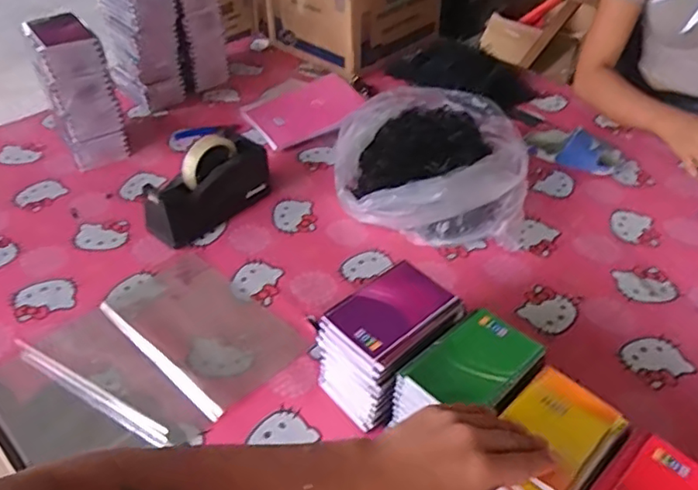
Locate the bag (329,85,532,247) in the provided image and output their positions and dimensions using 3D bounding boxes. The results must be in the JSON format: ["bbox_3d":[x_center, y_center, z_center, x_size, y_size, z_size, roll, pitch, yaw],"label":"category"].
[{"bbox_3d":[0.135,-0.149,1.004,0.313,0.109,0.361,8,43,8],"label":"bag"}]

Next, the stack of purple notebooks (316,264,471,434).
[{"bbox_3d":[0.049,0.124,0.685,0.135,0.135,0.099,-32,51,-31],"label":"stack of purple notebooks"}]

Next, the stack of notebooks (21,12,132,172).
[{"bbox_3d":[-0.477,-0.265,1.036,0.100,0.220,0.130,-24,48,-25],"label":"stack of notebooks"}]

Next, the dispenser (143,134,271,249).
[{"bbox_3d":[-0.225,-0.095,0.935,0.206,0.121,0.077,-32,51,-31],"label":"dispenser"}]

